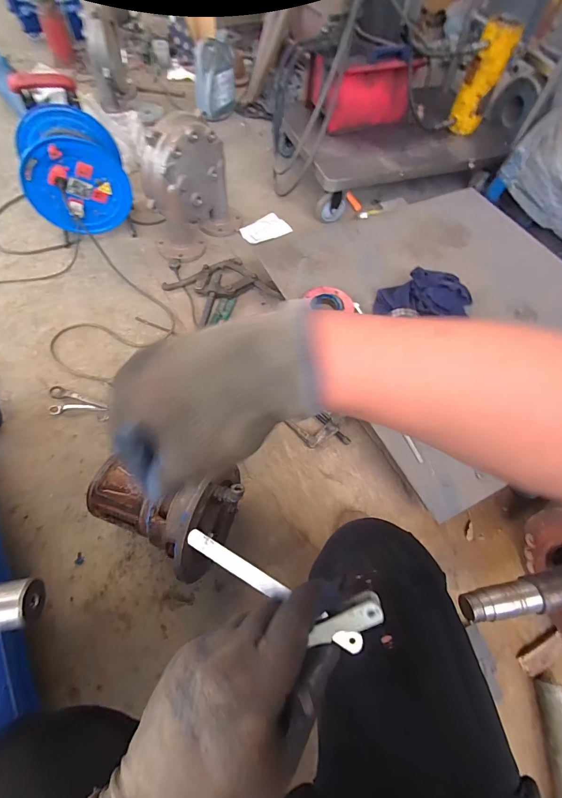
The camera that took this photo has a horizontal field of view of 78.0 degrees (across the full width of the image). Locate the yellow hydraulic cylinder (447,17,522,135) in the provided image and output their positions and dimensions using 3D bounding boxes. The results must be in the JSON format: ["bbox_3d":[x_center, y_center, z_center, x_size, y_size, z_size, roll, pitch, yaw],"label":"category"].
[{"bbox_3d":[0.754,-1.198,1.308,0.120,0.297,0.091,19,63,6],"label":"yellow hydraulic cylinder"}]

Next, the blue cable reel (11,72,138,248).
[{"bbox_3d":[-0.654,-0.725,1.099,0.282,0.411,0.226,-21,66,-14],"label":"blue cable reel"}]

